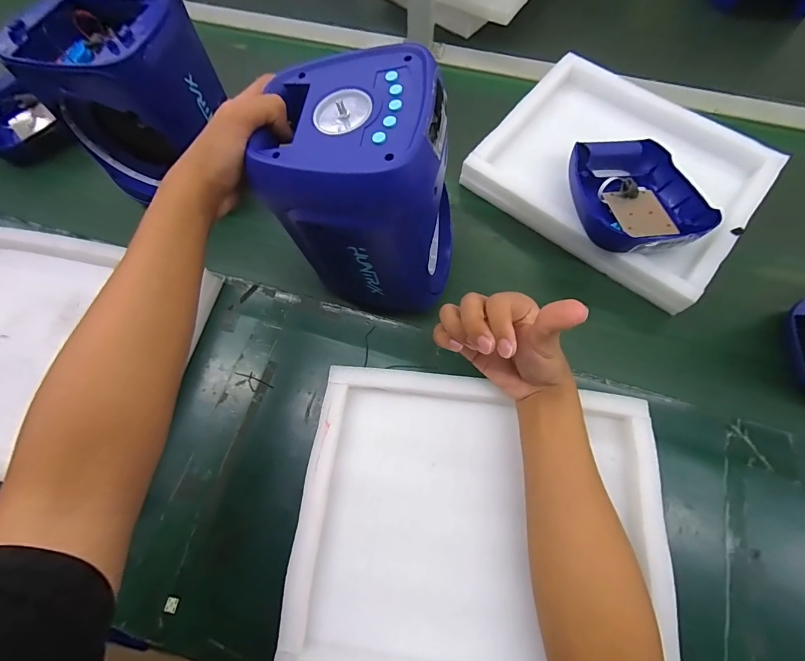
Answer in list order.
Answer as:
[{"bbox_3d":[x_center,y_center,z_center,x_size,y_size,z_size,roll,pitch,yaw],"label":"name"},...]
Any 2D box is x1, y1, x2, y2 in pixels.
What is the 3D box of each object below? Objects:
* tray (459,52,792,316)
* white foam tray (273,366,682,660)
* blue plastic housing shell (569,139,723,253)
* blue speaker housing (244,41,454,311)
[{"bbox_3d":[0.324,-0.245,0.547,0.359,0.065,0.315,38,74,14],"label":"tray"},{"bbox_3d":[0.084,0.199,0.382,0.369,0.047,0.295,5,69,2],"label":"white foam tray"},{"bbox_3d":[0.313,-0.180,0.500,0.167,0.046,0.176,-4,69,-1],"label":"blue plastic housing shell"},{"bbox_3d":[-0.032,-0.147,0.396,0.183,0.208,0.151,7,69,3],"label":"blue speaker housing"}]

